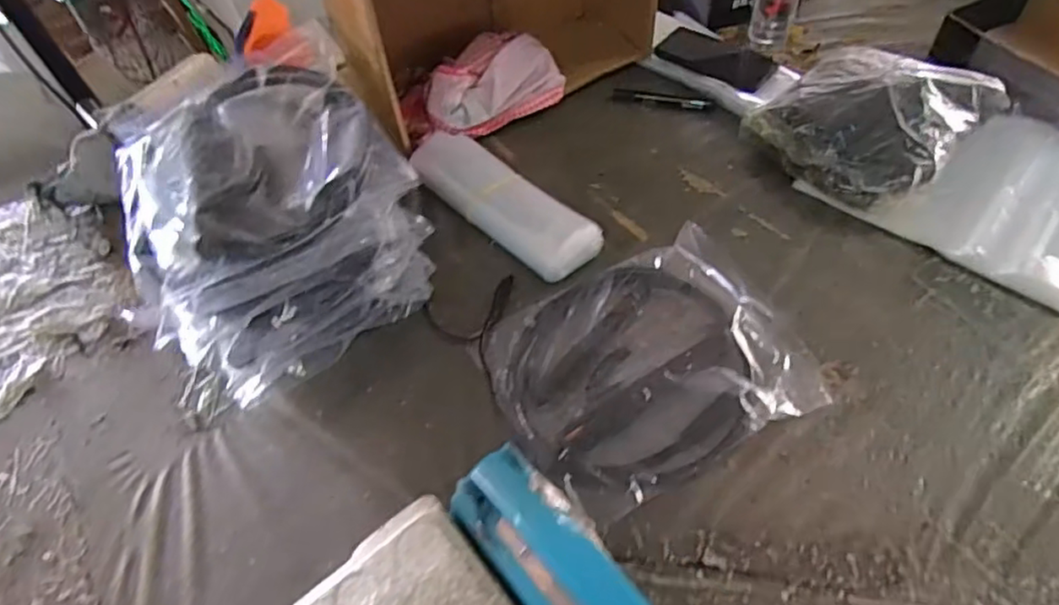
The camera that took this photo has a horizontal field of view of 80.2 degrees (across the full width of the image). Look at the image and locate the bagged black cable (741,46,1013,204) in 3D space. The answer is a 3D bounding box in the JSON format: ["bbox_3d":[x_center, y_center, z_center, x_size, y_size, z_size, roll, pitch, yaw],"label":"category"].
[{"bbox_3d":[0.431,-0.236,0.794,0.275,0.082,0.218,-34,58,-18],"label":"bagged black cable"}]

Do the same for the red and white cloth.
[{"bbox_3d":[-0.063,-0.293,0.879,0.234,0.094,0.118,-16,54,-6],"label":"red and white cloth"}]

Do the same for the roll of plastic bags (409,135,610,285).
[{"bbox_3d":[-0.034,-0.125,0.779,0.266,0.053,0.096,37,65,27],"label":"roll of plastic bags"}]

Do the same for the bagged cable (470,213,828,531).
[{"bbox_3d":[0.111,0.053,0.628,0.288,0.039,0.240,-26,56,-13],"label":"bagged cable"}]

